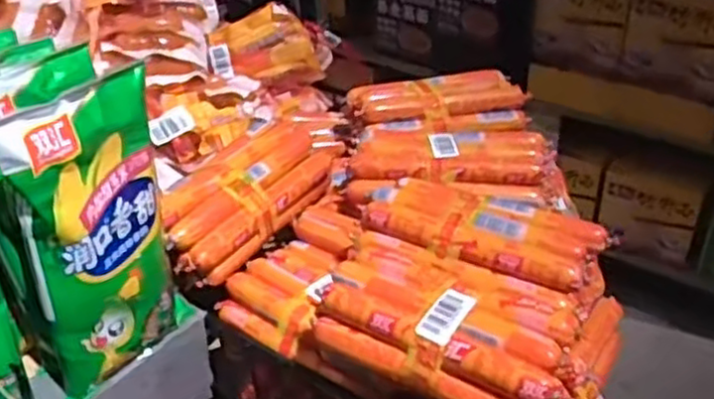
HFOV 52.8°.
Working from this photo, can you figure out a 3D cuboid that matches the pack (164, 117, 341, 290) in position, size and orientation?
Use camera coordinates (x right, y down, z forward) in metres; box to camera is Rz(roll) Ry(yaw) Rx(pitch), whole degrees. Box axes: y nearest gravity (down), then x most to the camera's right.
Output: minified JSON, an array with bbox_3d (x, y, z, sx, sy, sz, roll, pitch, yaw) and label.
[{"bbox_3d":[-0.084,-0.009,0.589,0.070,0.061,0.181,20,40,30],"label":"pack"}]

